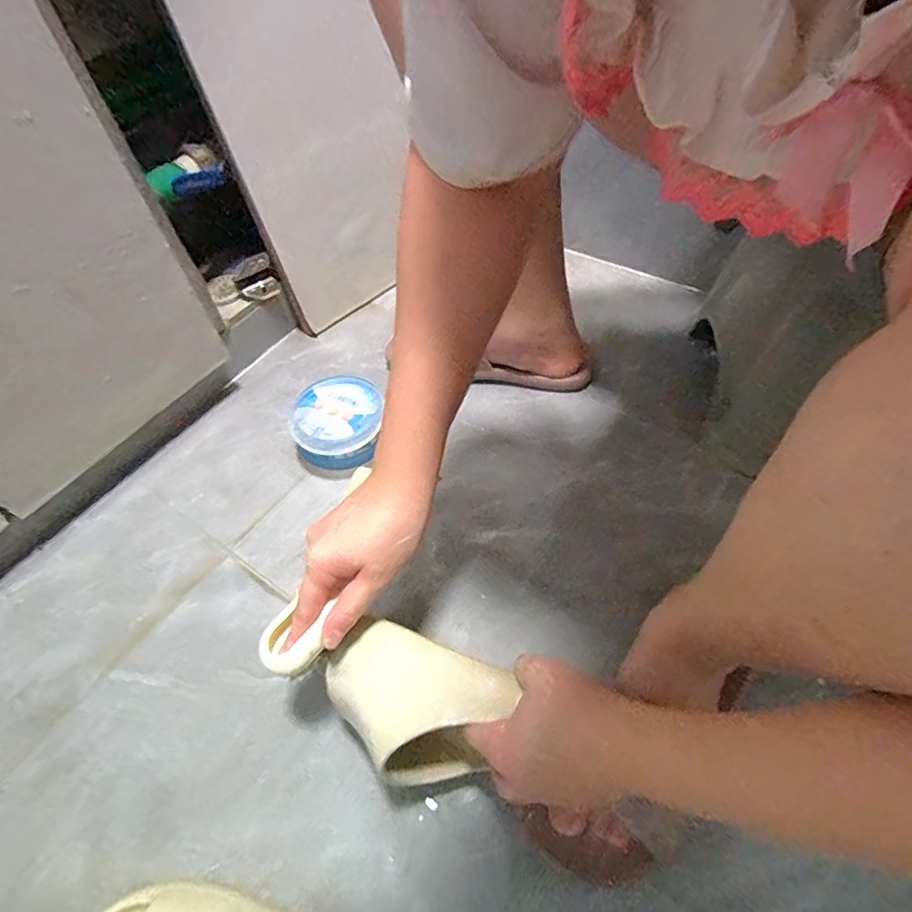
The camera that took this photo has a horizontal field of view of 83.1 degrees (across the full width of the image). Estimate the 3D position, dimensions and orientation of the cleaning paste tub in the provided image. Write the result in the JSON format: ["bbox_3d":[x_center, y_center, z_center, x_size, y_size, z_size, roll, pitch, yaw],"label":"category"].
[{"bbox_3d":[-0.141,-0.040,0.621,0.104,0.046,0.114,-2,55,3],"label":"cleaning paste tub"}]

